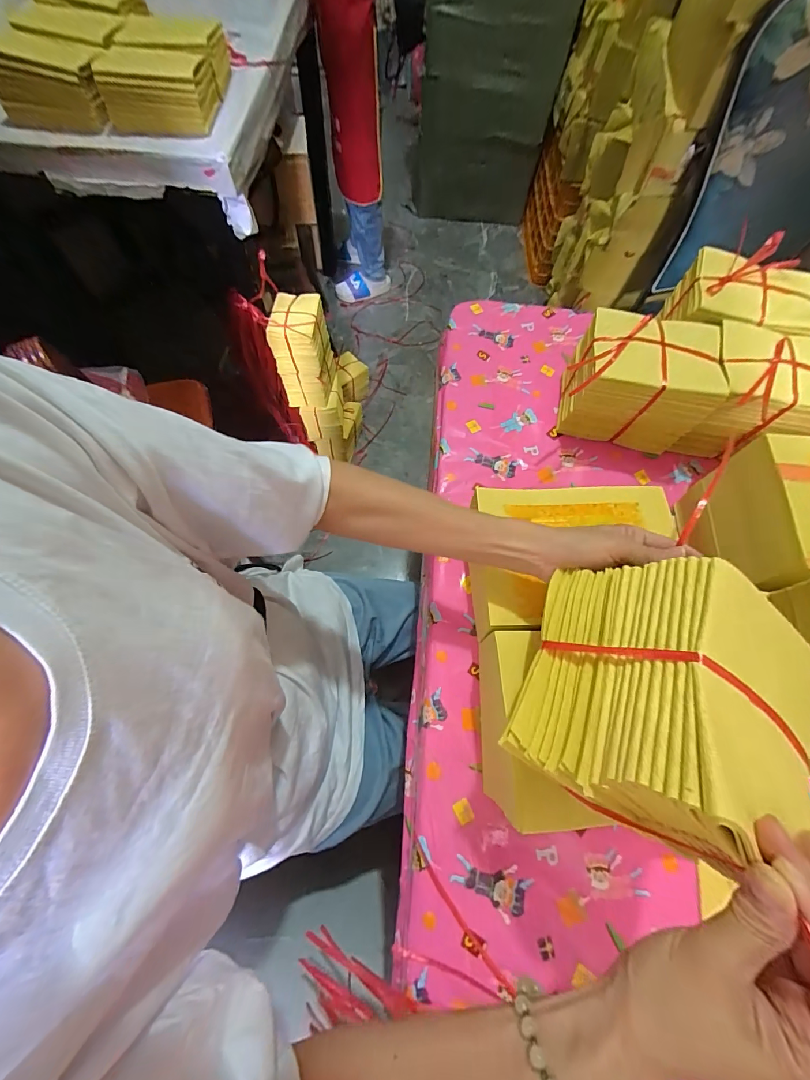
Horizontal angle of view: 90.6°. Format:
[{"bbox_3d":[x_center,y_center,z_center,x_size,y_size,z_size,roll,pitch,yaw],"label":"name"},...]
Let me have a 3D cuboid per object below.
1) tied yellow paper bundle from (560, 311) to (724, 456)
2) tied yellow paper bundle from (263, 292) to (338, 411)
[{"bbox_3d":[0.318,-0.215,0.564,0.175,0.136,0.119,7,68,0],"label":"tied yellow paper bundle"},{"bbox_3d":[-0.293,-0.539,1.169,0.138,0.278,0.168,5,68,0],"label":"tied yellow paper bundle"}]

